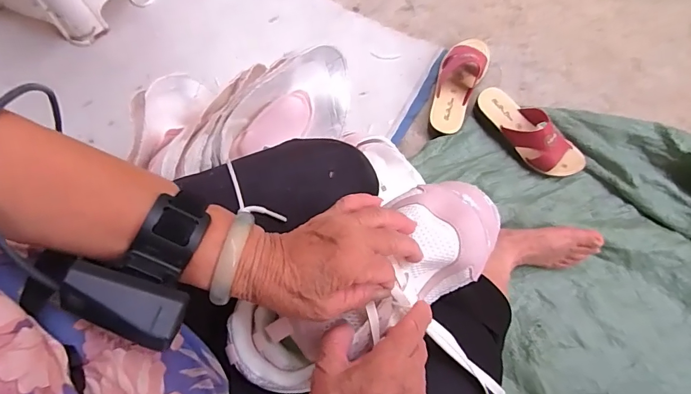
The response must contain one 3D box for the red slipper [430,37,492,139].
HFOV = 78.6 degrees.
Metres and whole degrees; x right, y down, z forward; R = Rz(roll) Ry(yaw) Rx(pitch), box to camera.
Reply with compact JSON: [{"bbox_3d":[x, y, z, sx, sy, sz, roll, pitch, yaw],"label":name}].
[{"bbox_3d":[0.222,-0.231,0.835,0.086,0.078,0.237,25,74,6],"label":"red slipper"}]

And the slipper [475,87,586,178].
[{"bbox_3d":[0.355,-0.129,0.807,0.090,0.073,0.231,-41,78,-12],"label":"slipper"}]

